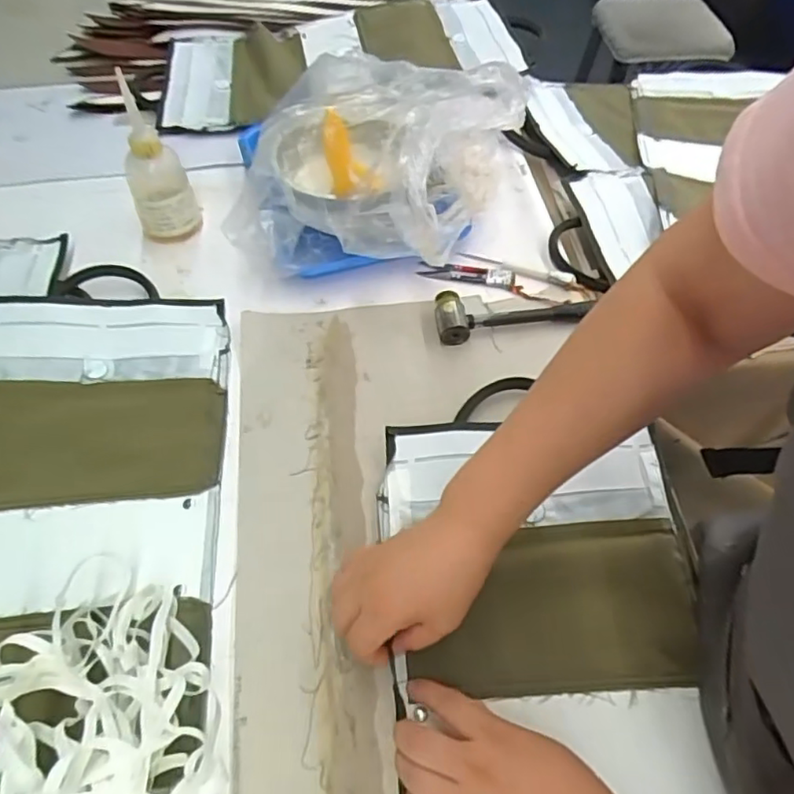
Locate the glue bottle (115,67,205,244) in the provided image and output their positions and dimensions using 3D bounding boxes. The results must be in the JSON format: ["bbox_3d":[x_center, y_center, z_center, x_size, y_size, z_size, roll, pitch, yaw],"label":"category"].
[{"bbox_3d":[-0.260,-0.244,0.655,0.064,0.162,0.053,-18,56,-11],"label":"glue bottle"}]

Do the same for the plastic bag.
[{"bbox_3d":[-0.011,-0.267,0.658,0.255,0.180,0.292,14,56,12],"label":"plastic bag"}]

